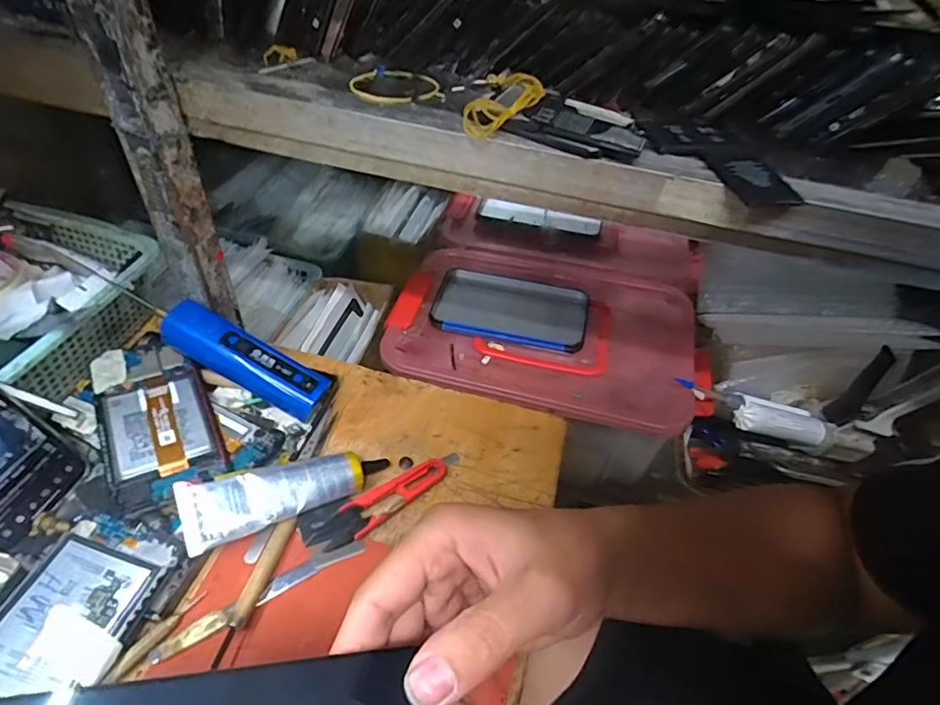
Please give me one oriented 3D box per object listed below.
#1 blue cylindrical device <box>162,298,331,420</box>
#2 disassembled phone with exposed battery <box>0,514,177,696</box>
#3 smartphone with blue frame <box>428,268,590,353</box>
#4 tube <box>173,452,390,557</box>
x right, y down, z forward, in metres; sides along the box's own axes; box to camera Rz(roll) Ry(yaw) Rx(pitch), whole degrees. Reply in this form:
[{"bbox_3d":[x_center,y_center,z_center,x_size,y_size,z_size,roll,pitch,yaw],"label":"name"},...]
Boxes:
[{"bbox_3d":[-0.177,0.006,0.433,0.130,0.032,0.031,31,47,-5],"label":"blue cylindrical device"},{"bbox_3d":[-0.230,0.148,0.315,0.073,0.008,0.106,13,46,6],"label":"disassembled phone with exposed battery"},{"bbox_3d":[0.043,-0.048,0.599,0.164,0.017,0.097,10,53,9],"label":"smartphone with blue frame"},{"bbox_3d":[-0.123,0.093,0.374,0.132,0.022,0.040,-12,74,-29],"label":"tube"}]

